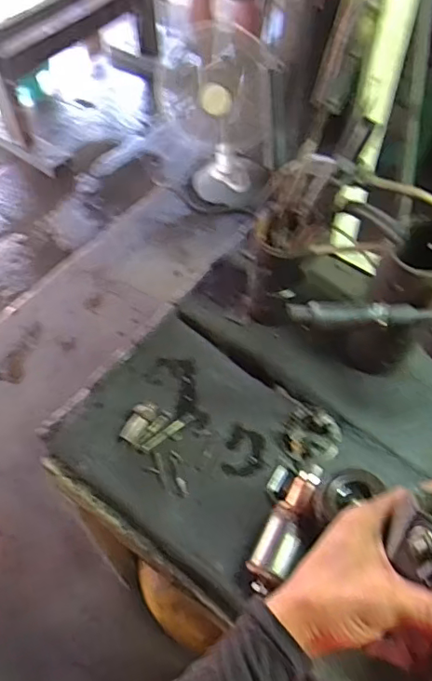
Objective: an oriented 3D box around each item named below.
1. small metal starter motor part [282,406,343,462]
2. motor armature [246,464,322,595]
[{"bbox_3d":[0.132,0.125,0.728,0.080,0.025,0.075,0,57,1],"label":"small metal starter motor part"},{"bbox_3d":[0.079,0.221,0.656,0.058,0.060,0.167,18,59,12],"label":"motor armature"}]

